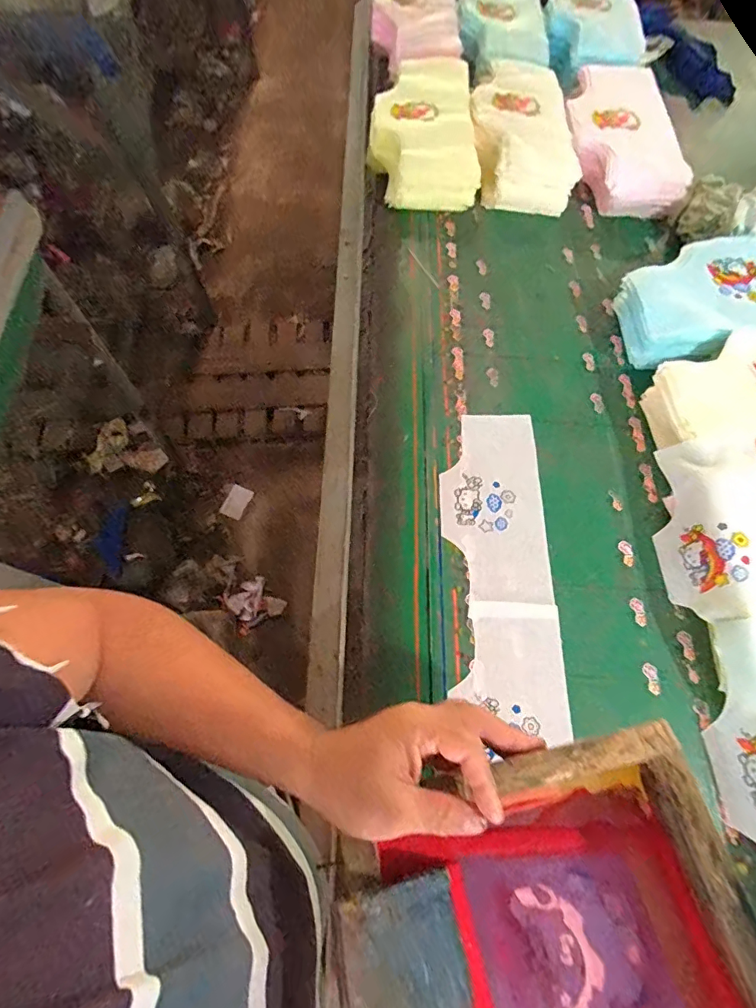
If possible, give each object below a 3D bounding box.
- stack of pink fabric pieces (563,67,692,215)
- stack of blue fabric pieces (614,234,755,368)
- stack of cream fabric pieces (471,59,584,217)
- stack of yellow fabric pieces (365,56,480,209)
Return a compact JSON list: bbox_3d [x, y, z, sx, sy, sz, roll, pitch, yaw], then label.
[{"bbox_3d":[0.432,-0.665,0.861,0.179,0.098,0.312,-5,69,-4],"label":"stack of pink fabric pieces"},{"bbox_3d":[0.541,-0.300,0.722,0.347,0.076,0.202,1,68,-2],"label":"stack of blue fabric pieces"},{"bbox_3d":[0.256,-0.670,0.860,0.173,0.083,0.293,0,68,-2],"label":"stack of cream fabric pieces"},{"bbox_3d":[0.078,-0.661,0.852,0.182,0.081,0.292,-3,69,-4],"label":"stack of yellow fabric pieces"}]

